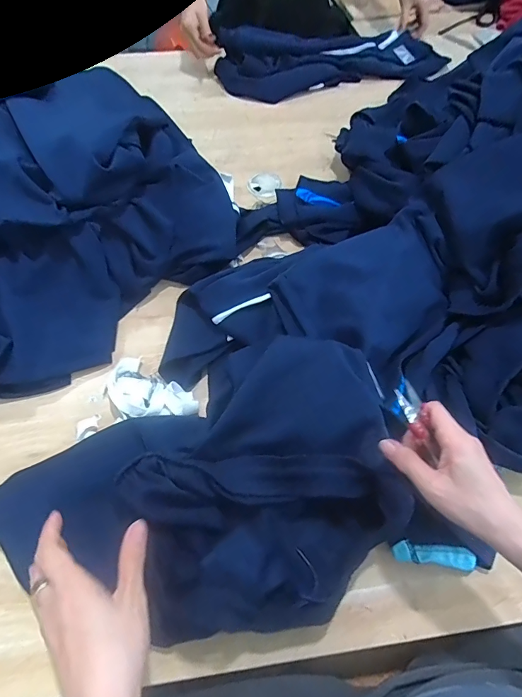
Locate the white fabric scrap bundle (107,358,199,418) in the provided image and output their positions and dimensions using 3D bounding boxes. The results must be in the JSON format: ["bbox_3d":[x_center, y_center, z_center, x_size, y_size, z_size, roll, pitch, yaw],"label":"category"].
[{"bbox_3d":[-0.148,0.060,0.511,0.125,0.033,0.070,31,65,15],"label":"white fabric scrap bundle"}]

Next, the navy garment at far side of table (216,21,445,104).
[{"bbox_3d":[0.156,-0.635,0.860,0.490,0.082,0.168,-9,62,-6],"label":"navy garment at far side of table"}]

